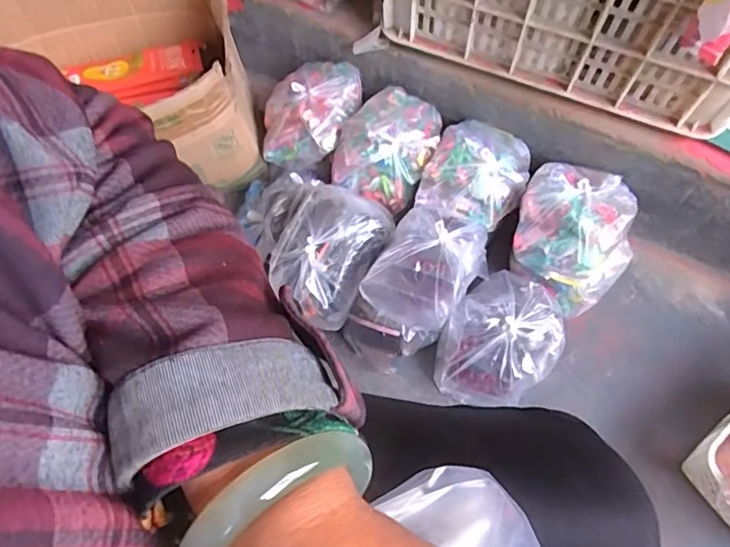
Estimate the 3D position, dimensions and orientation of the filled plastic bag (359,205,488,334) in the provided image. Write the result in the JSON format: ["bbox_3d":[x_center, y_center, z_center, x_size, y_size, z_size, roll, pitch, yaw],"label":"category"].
[{"bbox_3d":[0.079,-0.011,0.710,0.121,0.100,0.166,29,68,13],"label":"filled plastic bag"}]

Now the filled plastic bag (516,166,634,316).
[{"bbox_3d":[0.294,-0.060,0.777,0.166,0.150,0.160,31,69,14],"label":"filled plastic bag"}]

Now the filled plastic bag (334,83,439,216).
[{"bbox_3d":[0.039,-0.196,0.824,0.135,0.088,0.174,25,68,12],"label":"filled plastic bag"}]

